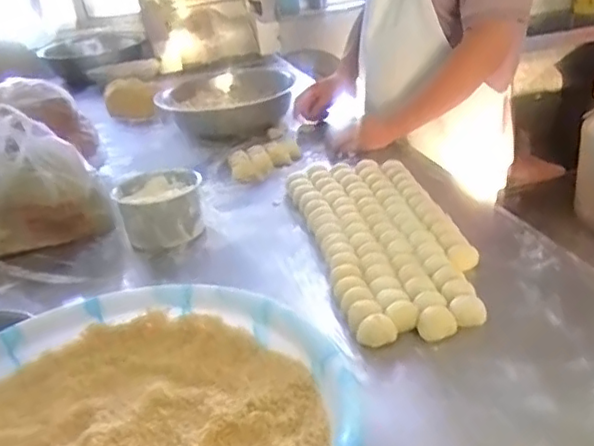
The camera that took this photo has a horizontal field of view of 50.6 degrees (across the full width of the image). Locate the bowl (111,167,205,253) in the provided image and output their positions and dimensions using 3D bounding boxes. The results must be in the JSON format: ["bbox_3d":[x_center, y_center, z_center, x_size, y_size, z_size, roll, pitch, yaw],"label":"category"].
[{"bbox_3d":[-0.227,-0.026,1.052,0.134,0.100,0.118,-16,29,-18],"label":"bowl"}]

